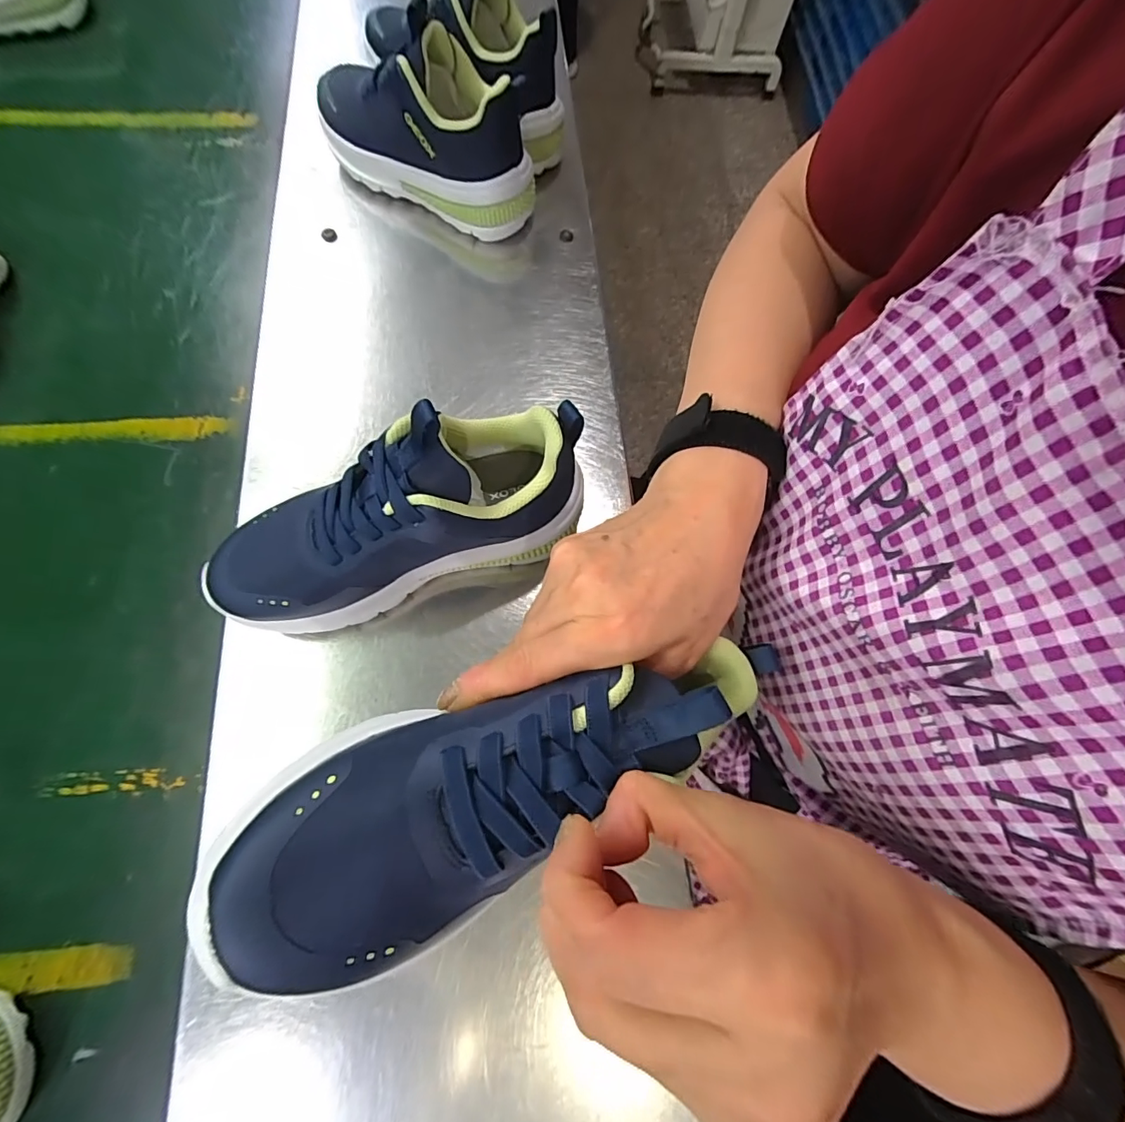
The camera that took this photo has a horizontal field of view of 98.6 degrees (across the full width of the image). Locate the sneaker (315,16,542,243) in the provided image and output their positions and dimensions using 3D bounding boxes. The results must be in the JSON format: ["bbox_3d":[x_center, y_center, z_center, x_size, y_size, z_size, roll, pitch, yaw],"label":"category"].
[{"bbox_3d":[-0.116,-0.340,0.383,0.201,0.107,0.070,27,72,5],"label":"sneaker"}]

